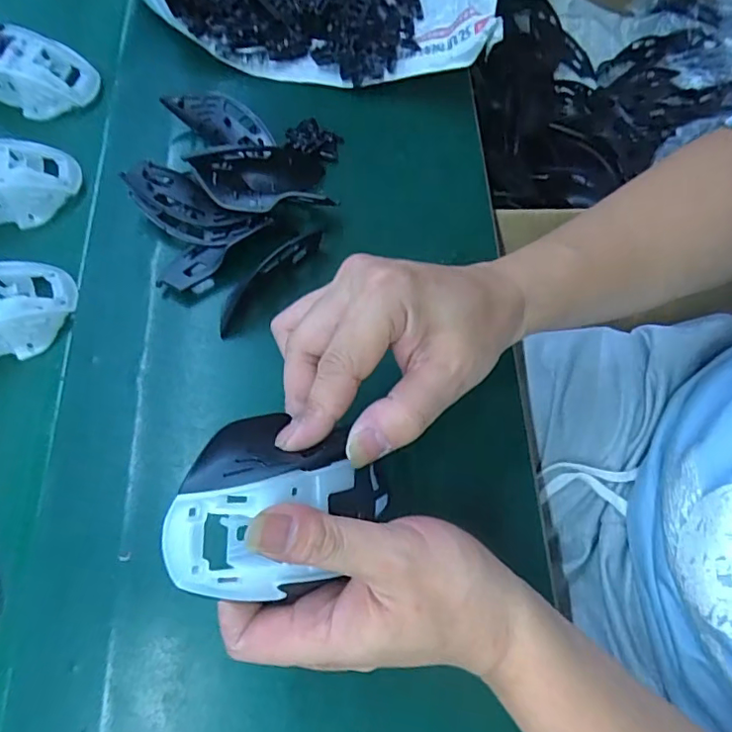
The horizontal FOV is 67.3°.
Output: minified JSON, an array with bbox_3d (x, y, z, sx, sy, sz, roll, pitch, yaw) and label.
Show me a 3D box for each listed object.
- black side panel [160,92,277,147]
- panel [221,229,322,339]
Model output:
[{"bbox_3d":[-0.114,-0.190,0.431,0.094,0.026,0.033,21,68,7],"label":"black side panel"},{"bbox_3d":[-0.065,-0.062,0.376,0.012,0.030,0.097,42,72,15],"label":"panel"}]

